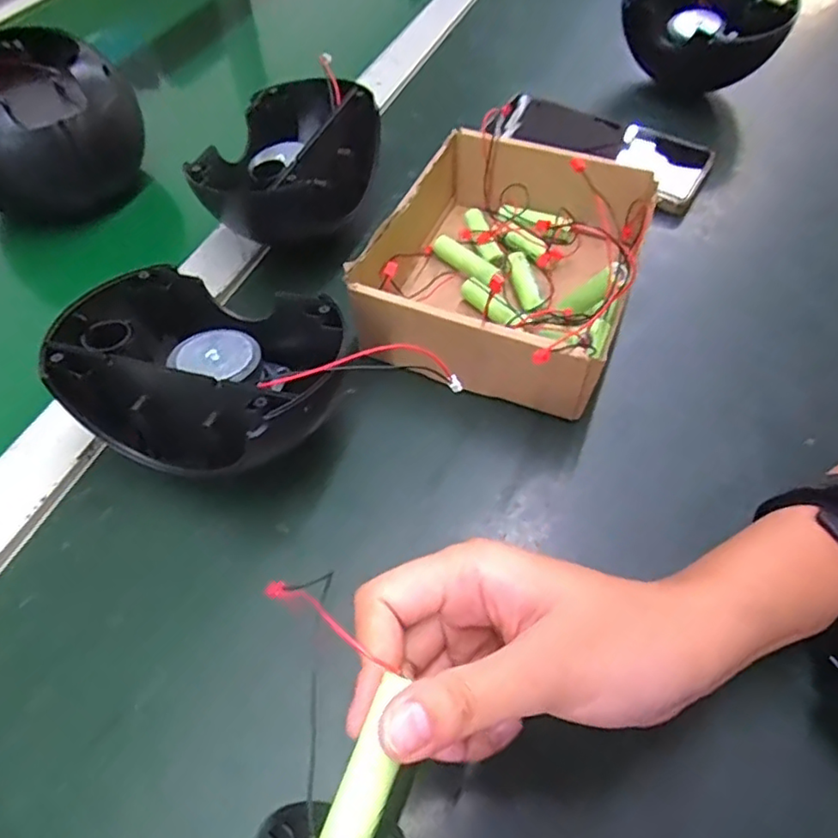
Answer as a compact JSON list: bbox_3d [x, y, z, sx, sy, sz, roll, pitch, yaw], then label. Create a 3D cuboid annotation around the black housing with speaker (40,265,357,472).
[{"bbox_3d":[-0.101,-0.023,0.313,0.131,0.073,0.096,-9,55,-6],"label":"black housing with speaker"}]

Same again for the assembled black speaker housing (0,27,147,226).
[{"bbox_3d":[-0.259,-0.204,0.434,0.106,0.106,0.105,1,54,1],"label":"assembled black speaker housing"}]

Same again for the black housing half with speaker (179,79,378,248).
[{"bbox_3d":[-0.082,-0.163,0.411,0.092,0.073,0.140,20,57,14],"label":"black housing half with speaker"}]

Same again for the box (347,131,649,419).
[{"bbox_3d":[0.054,-0.093,0.372,0.137,0.060,0.169,17,56,12],"label":"box"}]

